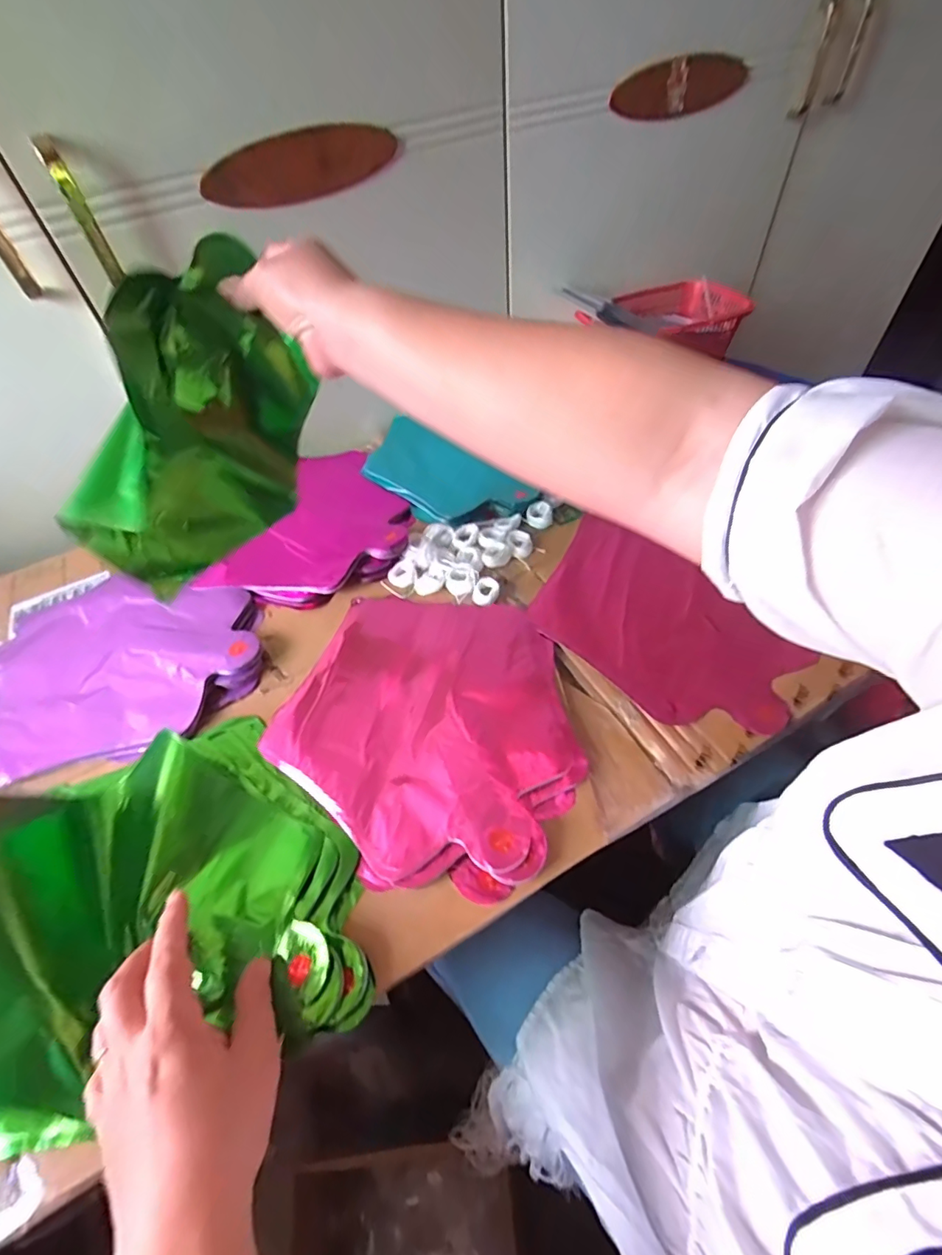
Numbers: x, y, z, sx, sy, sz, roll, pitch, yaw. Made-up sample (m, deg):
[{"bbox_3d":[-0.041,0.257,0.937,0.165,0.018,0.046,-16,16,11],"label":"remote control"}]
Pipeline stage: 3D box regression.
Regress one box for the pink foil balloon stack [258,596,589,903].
[{"bbox_3d":[-0.029,0.067,0.409,0.233,0.011,0.236,18,57,18],"label":"pink foil balloon stack"}]

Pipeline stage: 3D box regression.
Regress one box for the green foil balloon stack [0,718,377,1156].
[{"bbox_3d":[-0.207,0.162,0.330,0.235,0.069,0.220,-19,54,-8],"label":"green foil balloon stack"}]

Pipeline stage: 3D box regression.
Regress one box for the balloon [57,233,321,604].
[{"bbox_3d":[-0.192,-0.130,0.364,0.071,0.171,0.190,26,60,23],"label":"balloon"}]

